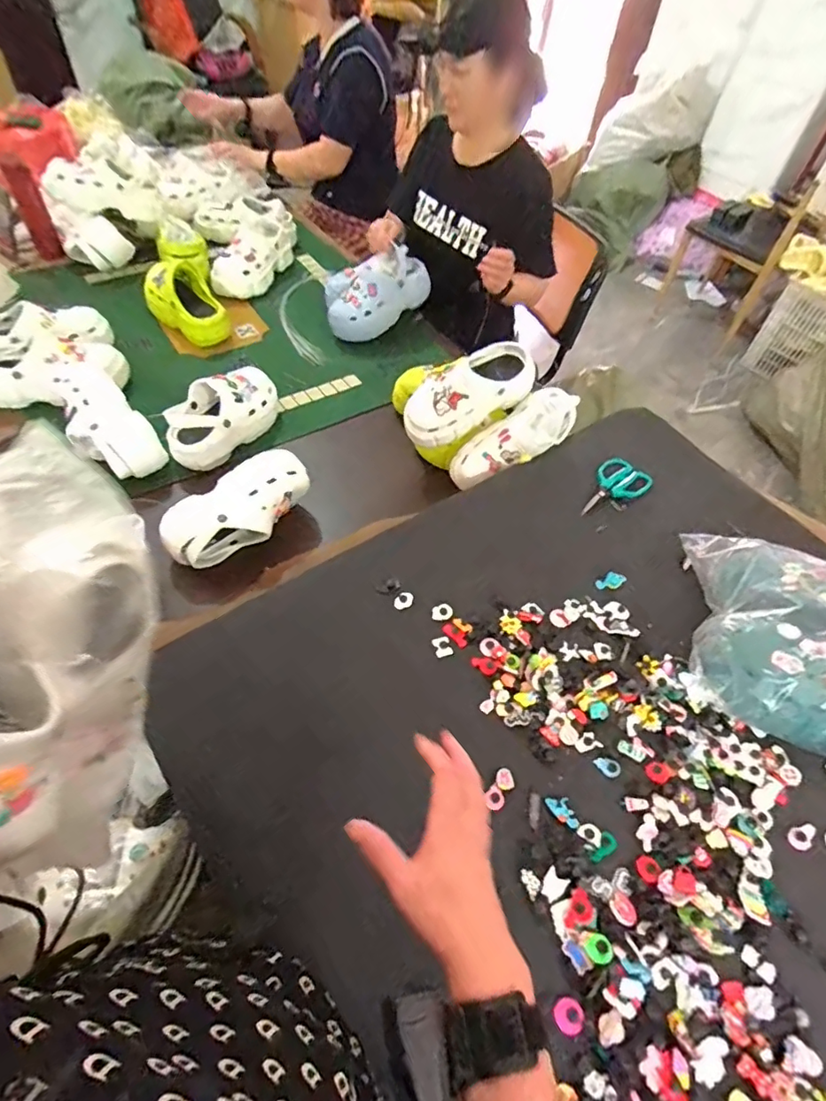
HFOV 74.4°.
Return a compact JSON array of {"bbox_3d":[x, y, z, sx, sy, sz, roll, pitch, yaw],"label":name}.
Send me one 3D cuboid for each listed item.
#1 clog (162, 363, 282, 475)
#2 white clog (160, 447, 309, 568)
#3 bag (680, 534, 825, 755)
[{"bbox_3d":[-0.364,-0.256,1.041,0.103,0.096,0.239,31,58,18],"label":"clog"},{"bbox_3d":[-0.283,-0.065,0.893,0.242,0.099,0.095,-38,62,-14],"label":"white clog"},{"bbox_3d":[0.543,0.123,0.701,0.357,0.138,0.267,20,55,10],"label":"bag"}]

